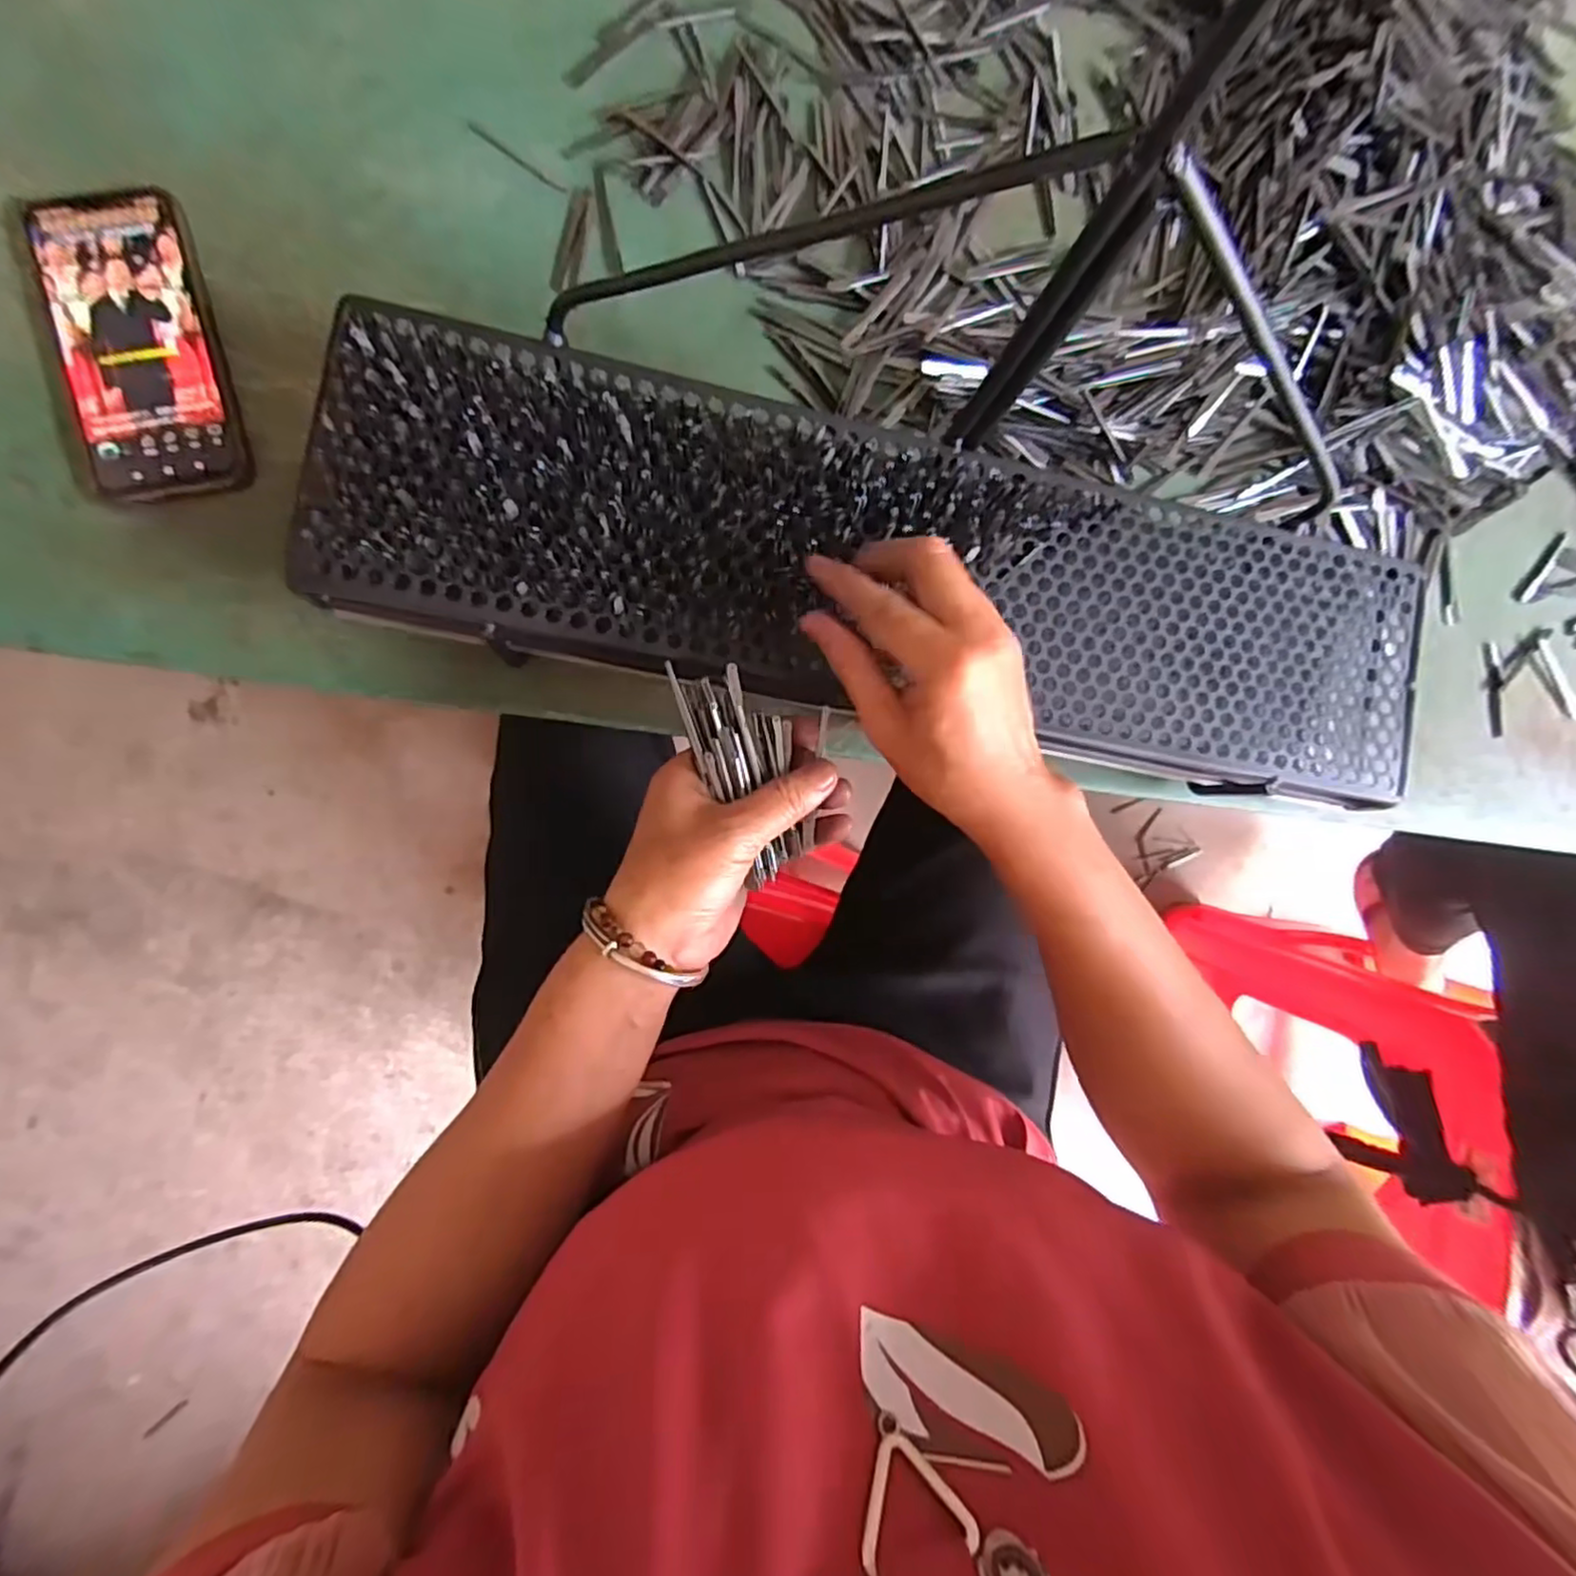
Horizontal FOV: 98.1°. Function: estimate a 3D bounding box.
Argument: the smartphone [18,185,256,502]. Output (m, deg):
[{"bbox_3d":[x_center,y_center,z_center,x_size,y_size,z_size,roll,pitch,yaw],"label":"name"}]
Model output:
[{"bbox_3d":[-0.351,-0.236,0.364,0.083,0.009,0.163,-15,92,-8],"label":"smartphone"}]

